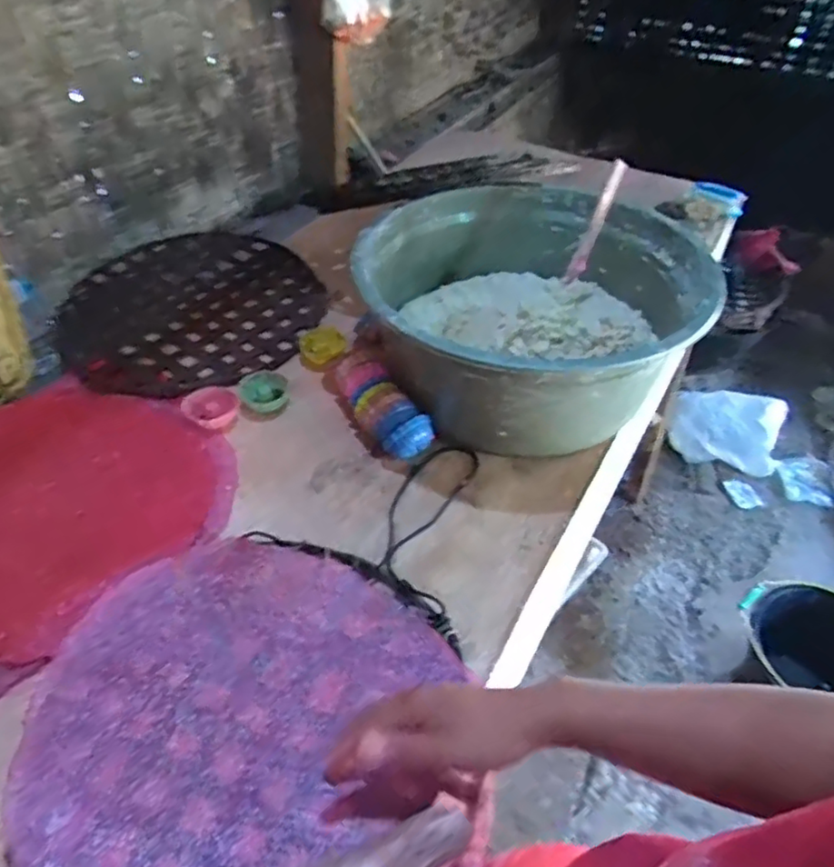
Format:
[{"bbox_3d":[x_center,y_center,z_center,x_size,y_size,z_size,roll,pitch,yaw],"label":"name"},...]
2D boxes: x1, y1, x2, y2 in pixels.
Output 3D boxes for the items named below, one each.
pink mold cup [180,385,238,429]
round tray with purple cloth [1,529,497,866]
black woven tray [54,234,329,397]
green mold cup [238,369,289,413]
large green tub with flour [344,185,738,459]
[{"bbox_3d":[-0.247,-0.032,0.767,0.058,0.027,0.051,-34,55,-31],"label":"pink mold cup"},{"bbox_3d":[-0.135,0.224,0.523,0.340,0.026,0.321,1,45,-1],"label":"round tray with purple cloth"},{"bbox_3d":[-0.334,-0.185,0.953,0.382,0.031,0.412,-13,47,-15],"label":"black woven tray"},{"bbox_3d":[-0.189,-0.050,0.790,0.057,0.032,0.045,-13,47,-15],"label":"green mold cup"},{"bbox_3d":[0.125,-0.159,0.810,0.389,0.183,0.439,-14,47,-16],"label":"large green tub with flour"}]

